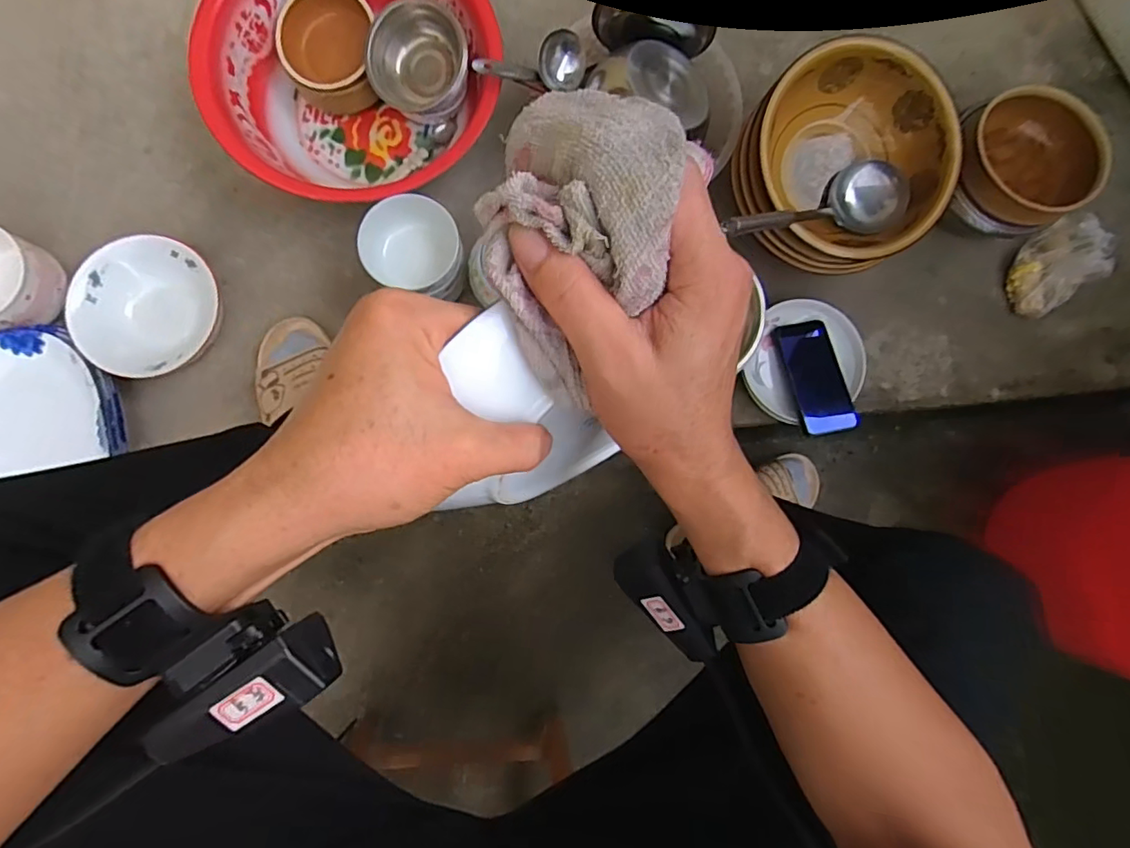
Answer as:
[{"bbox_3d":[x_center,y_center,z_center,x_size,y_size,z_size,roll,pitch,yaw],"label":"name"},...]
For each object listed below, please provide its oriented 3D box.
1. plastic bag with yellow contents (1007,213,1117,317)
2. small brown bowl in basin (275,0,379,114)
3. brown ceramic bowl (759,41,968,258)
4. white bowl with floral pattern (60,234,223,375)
[{"bbox_3d":[0.694,-0.223,0.774,0.099,0.085,0.112,-24,85,-5],"label":"plastic bag with yellow contents"},{"bbox_3d":[-0.319,-0.501,0.745,0.130,0.076,0.148,-4,83,-3],"label":"small brown bowl in basin"},{"bbox_3d":[0.354,-0.326,0.682,0.231,0.099,0.246,0,85,-3],"label":"brown ceramic bowl"},{"bbox_3d":[-0.532,-0.146,0.710,0.161,0.061,0.174,0,83,-3],"label":"white bowl with floral pattern"}]

